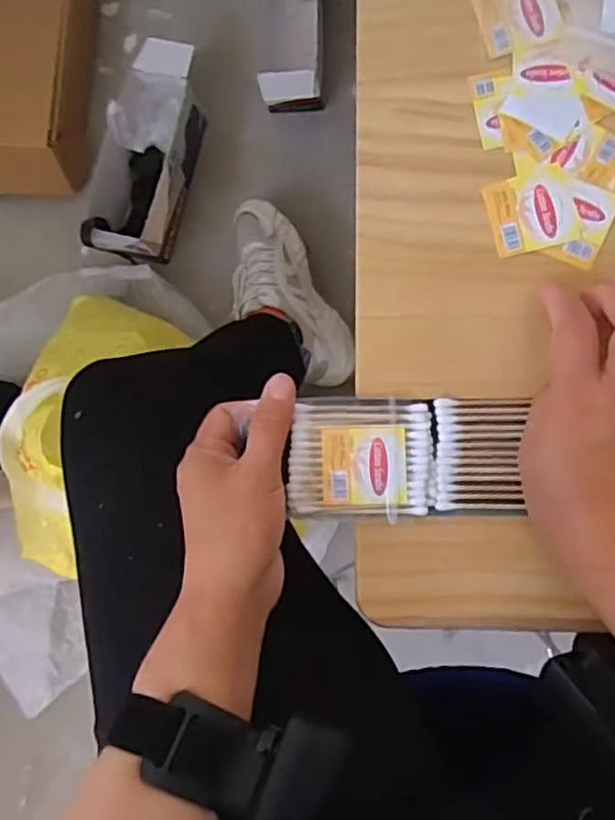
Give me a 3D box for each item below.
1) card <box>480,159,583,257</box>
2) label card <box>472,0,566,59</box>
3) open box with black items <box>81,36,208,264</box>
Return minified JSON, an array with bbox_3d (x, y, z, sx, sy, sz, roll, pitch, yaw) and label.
[{"bbox_3d":[0.120,-0.107,0.352,0.045,0.004,0.043,-14,84,4],"label":"card"},{"bbox_3d":[0.116,-0.217,0.361,0.042,0.004,0.040,-14,82,5],"label":"label card"},{"bbox_3d":[-0.210,-0.329,0.870,0.106,0.139,0.278,13,87,6],"label":"open box with black items"}]

